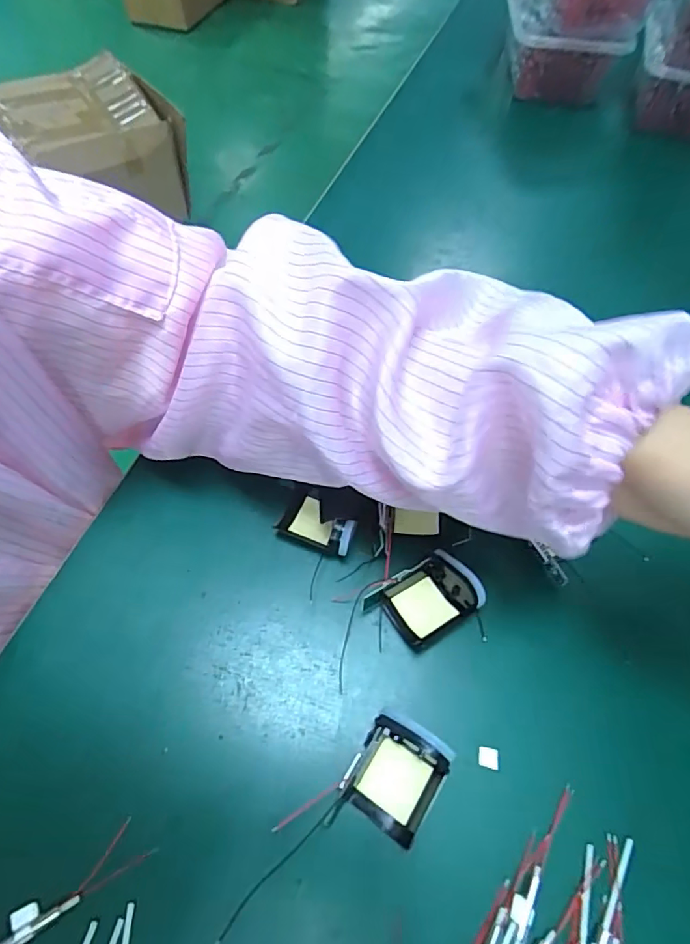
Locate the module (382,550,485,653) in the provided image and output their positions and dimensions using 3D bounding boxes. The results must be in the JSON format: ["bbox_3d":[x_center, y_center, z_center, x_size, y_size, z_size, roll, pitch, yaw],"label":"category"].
[{"bbox_3d":[0.044,0.064,0.259,0.043,0.021,0.033,-33,65,-18],"label":"module"}]

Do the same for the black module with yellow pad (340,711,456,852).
[{"bbox_3d":[0.023,0.131,0.223,0.037,0.027,0.040,30,64,16],"label":"black module with yellow pad"}]

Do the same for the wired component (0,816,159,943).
[{"bbox_3d":[-0.120,0.173,0.199,0.088,0.004,0.016,-33,65,-18],"label":"wired component"}]

